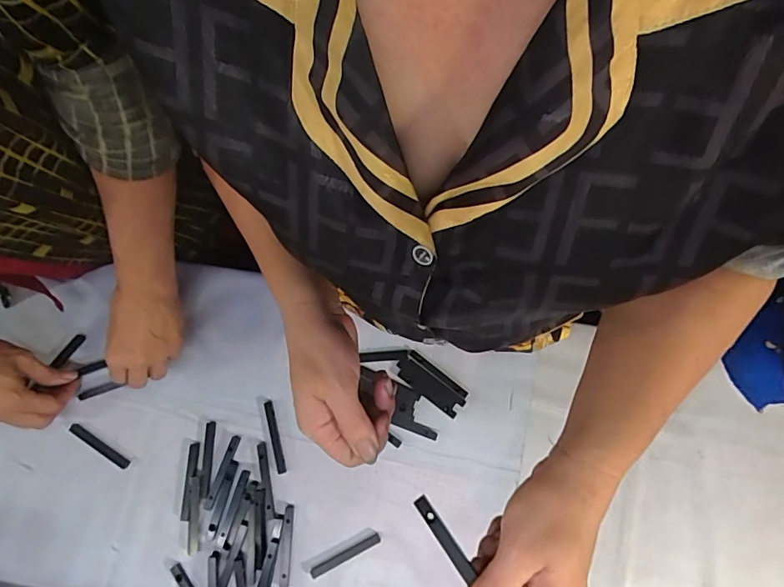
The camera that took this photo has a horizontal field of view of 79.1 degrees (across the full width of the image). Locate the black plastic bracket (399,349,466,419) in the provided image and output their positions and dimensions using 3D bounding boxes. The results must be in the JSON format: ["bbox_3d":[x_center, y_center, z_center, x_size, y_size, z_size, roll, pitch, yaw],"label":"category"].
[{"bbox_3d":[0.042,0.096,0.509,0.079,0.004,0.032,38,81,8],"label":"black plastic bracket"}]

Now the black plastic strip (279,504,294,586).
[{"bbox_3d":[-0.106,0.255,0.476,0.010,0.004,0.076,1,78,1],"label":"black plastic strip"}]

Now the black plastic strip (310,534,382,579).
[{"bbox_3d":[-0.047,0.263,0.475,0.076,0.004,0.009,-27,79,-5],"label":"black plastic strip"}]

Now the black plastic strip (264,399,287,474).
[{"bbox_3d":[-0.125,0.152,0.502,0.010,0.006,0.076,-16,78,-2],"label":"black plastic strip"}]

